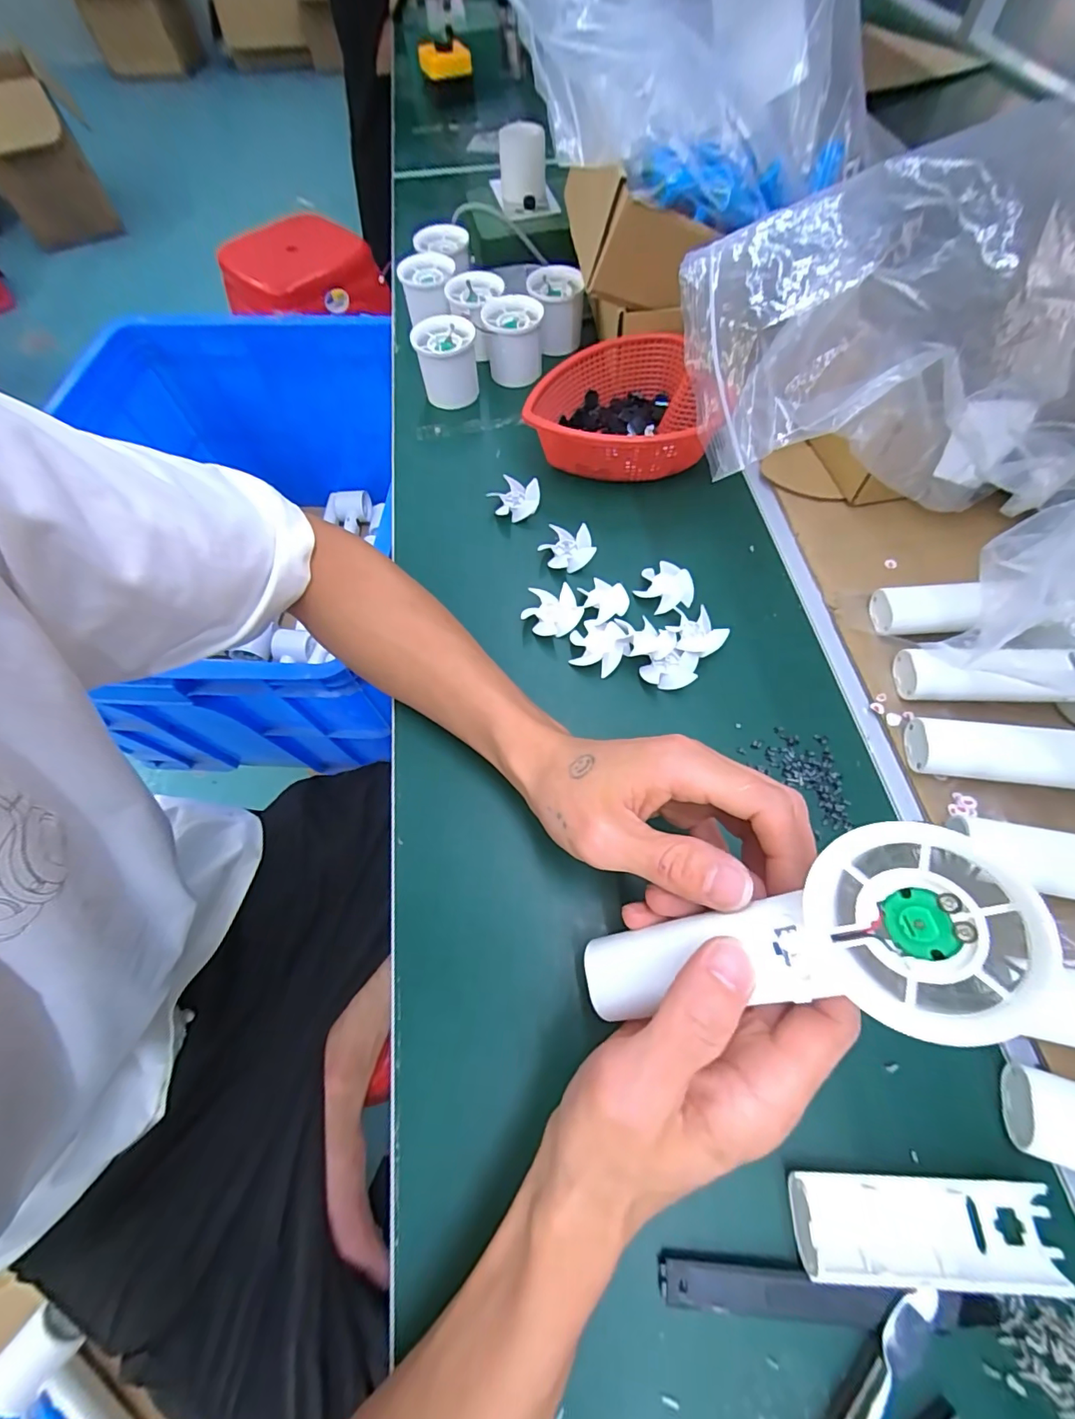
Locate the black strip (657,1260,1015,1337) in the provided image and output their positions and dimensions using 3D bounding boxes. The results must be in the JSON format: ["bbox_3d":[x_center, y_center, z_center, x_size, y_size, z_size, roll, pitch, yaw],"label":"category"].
[{"bbox_3d":[0.118,0.242,0.203,0.131,0.011,0.014,0,65,4],"label":"black strip"}]

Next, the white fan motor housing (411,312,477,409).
[{"bbox_3d":[-0.083,-0.323,0.463,0.053,0.055,0.047,-6,65,1],"label":"white fan motor housing"}]

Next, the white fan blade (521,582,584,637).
[{"bbox_3d":[0.009,-0.071,0.356,0.040,0.009,0.038,-15,65,-3],"label":"white fan blade"}]

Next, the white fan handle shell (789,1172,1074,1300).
[{"bbox_3d":[0.162,0.219,0.208,0.106,0.017,0.034,1,65,4],"label":"white fan handle shell"}]

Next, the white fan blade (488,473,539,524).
[{"bbox_3d":[-0.018,-0.173,0.405,0.040,0.016,0.031,21,68,13],"label":"white fan blade"}]

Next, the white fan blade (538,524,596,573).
[{"bbox_3d":[0.022,-0.125,0.379,0.040,0.010,0.038,-10,65,-1],"label":"white fan blade"}]

